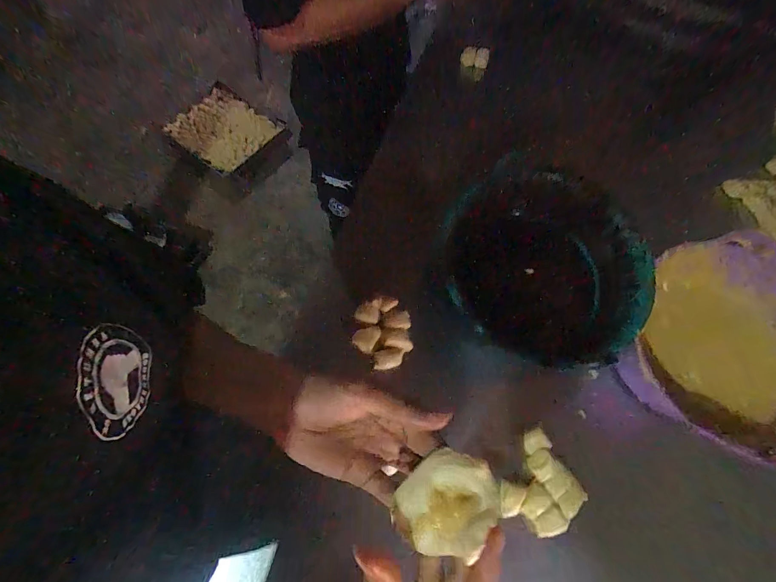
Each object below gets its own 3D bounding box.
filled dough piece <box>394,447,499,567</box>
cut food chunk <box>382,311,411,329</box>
[{"bbox_3d":[0.036,0.124,0.202,0.058,0.028,0.045,-28,74,-12],"label":"filled dough piece"},{"bbox_3d":[0.015,0.049,0.555,0.047,0.021,0.028,-8,71,-6],"label":"cut food chunk"}]

